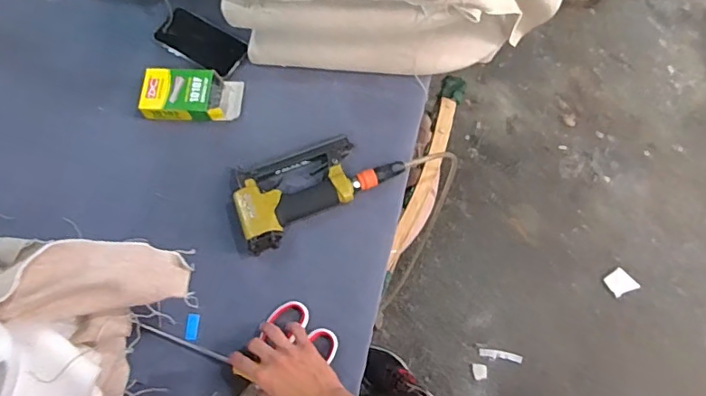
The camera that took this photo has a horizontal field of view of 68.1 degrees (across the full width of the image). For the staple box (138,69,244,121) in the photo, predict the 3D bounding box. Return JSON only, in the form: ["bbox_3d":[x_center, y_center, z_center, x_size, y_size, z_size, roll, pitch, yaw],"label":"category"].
[{"bbox_3d":[-0.260,-0.168,0.845,0.154,0.034,0.082,-1,70,2],"label":"staple box"}]

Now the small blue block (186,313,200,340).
[{"bbox_3d":[-0.227,0.182,0.740,0.016,0.004,0.037,13,65,-23],"label":"small blue block"}]

